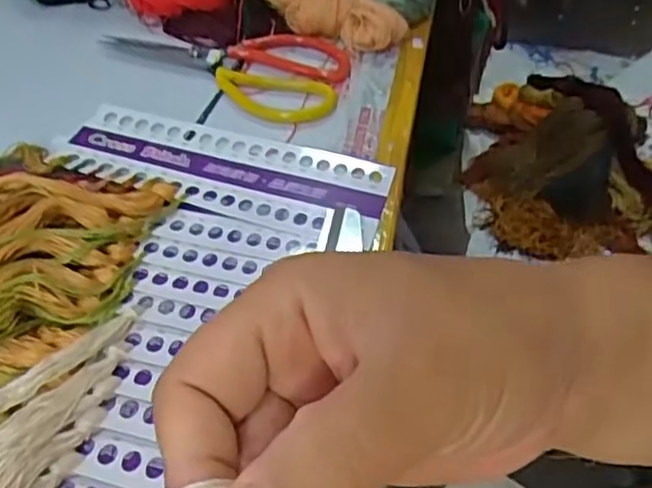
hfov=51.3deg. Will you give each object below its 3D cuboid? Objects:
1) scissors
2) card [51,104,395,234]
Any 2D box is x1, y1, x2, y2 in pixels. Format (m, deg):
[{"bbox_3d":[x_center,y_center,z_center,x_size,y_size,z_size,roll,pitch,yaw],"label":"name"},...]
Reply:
[{"bbox_3d":[-0.083,-0.165,0.587,0.211,0.014,0.106,21,51,13],"label":"scissors"},{"bbox_3d":[-0.077,-0.057,0.502,0.241,0.010,0.079,16,50,9],"label":"card"}]

